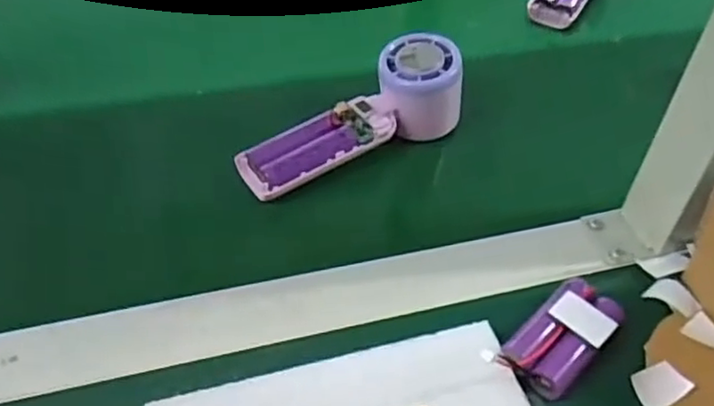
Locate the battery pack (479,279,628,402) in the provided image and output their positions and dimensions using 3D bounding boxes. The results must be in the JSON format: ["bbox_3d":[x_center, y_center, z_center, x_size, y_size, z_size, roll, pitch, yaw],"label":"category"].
[{"bbox_3d":[0.106,0.072,0.355,0.076,0.018,0.038,-32,55,-28],"label":"battery pack"}]

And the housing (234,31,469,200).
[{"bbox_3d":[-0.004,-0.060,0.457,0.159,0.056,0.049,-24,52,-23],"label":"housing"}]

